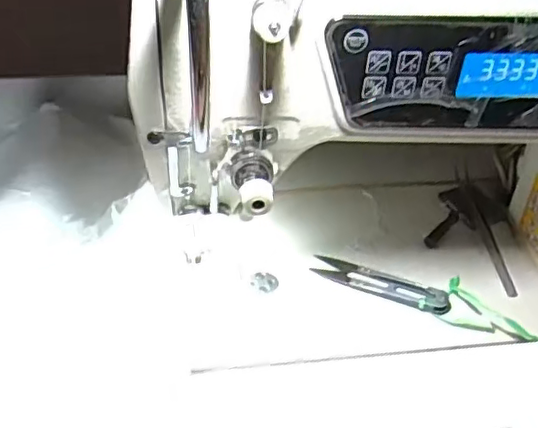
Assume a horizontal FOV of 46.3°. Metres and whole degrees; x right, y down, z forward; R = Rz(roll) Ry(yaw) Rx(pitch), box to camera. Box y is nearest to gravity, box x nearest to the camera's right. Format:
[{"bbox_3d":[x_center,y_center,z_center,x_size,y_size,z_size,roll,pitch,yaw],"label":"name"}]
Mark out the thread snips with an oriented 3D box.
[{"bbox_3d":[0.080,0.049,0.452,0.098,0.007,0.023,19,41,19],"label":"thread snips"}]

